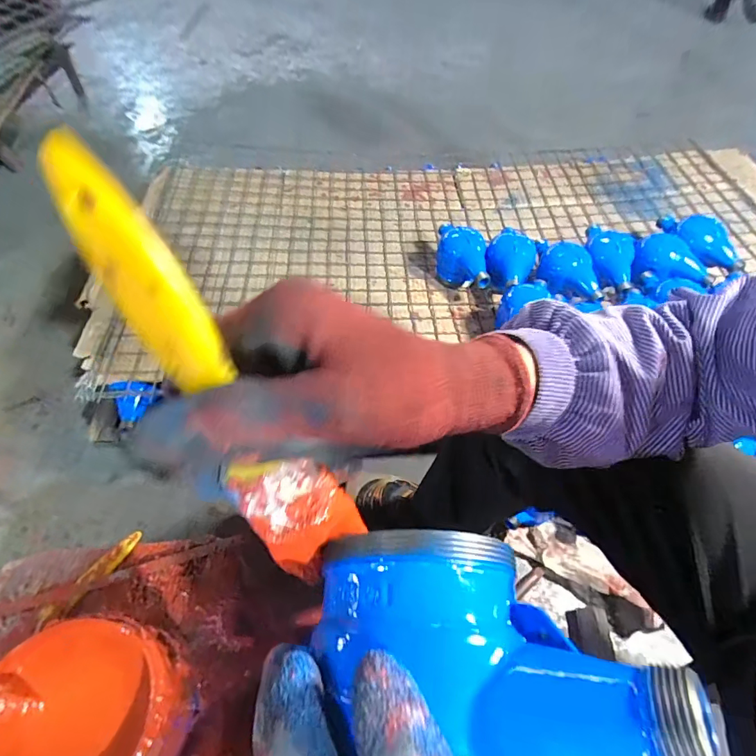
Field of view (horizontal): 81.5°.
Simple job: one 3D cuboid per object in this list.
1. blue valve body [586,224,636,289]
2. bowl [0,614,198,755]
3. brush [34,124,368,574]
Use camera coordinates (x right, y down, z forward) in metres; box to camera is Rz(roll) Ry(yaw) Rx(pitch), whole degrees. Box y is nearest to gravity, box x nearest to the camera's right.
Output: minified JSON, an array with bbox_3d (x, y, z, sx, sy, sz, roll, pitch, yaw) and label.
[{"bbox_3d":[0.408,-0.208,0.780,0.085,0.060,0.116,15,54,10],"label":"blue valve body"},{"bbox_3d":[-0.237,0.297,0.380,0.149,0.127,0.138,0,53,0],"label":"bowl"},{"bbox_3d":[-0.053,0.003,0.148,0.031,0.160,0.014,-37,23,-25],"label":"brush"}]

